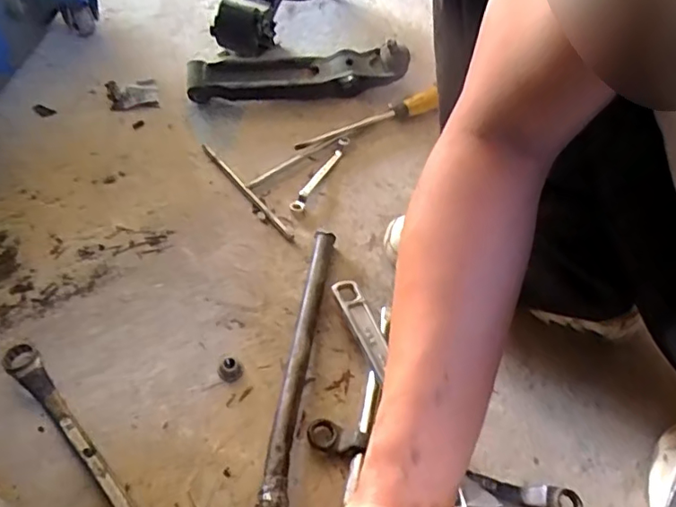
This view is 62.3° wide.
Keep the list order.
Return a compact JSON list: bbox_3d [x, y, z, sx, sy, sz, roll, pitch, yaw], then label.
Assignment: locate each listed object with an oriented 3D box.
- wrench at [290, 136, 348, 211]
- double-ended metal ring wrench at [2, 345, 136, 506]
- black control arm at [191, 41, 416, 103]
[{"bbox_3d":[-0.022,-0.104,0.717,0.014,0.015,0.138,25,57,13],"label":"wrench"},{"bbox_3d":[-0.206,0.189,0.483,0.024,0.029,0.295,-37,65,-26],"label":"double-ended metal ring wrench"},{"bbox_3d":[-0.054,-0.252,0.791,0.307,0.056,0.064,-10,56,-11],"label":"black control arm"}]

